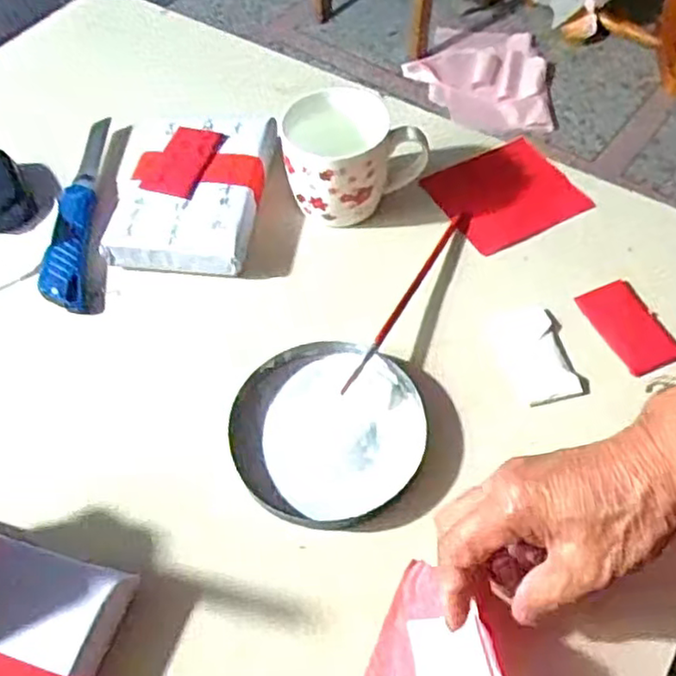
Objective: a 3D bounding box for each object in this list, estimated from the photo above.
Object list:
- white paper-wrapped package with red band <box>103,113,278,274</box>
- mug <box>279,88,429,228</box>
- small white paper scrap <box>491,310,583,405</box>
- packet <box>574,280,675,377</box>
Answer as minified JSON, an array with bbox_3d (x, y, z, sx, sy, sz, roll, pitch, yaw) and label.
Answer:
[{"bbox_3d":[-0.120,-0.125,0.559,0.121,0.034,0.156,2,55,4],"label":"white paper-wrapped package with red band"},{"bbox_3d":[0.008,-0.146,0.541,0.098,0.072,0.077,-30,59,-16],"label":"mug"},{"bbox_3d":[0.140,0.012,0.479,0.041,0.004,0.069,-13,55,-6],"label":"small white paper scrap"},{"bbox_3d":[0.208,-0.008,0.488,0.043,0.004,0.075,-20,56,-10],"label":"packet"}]

